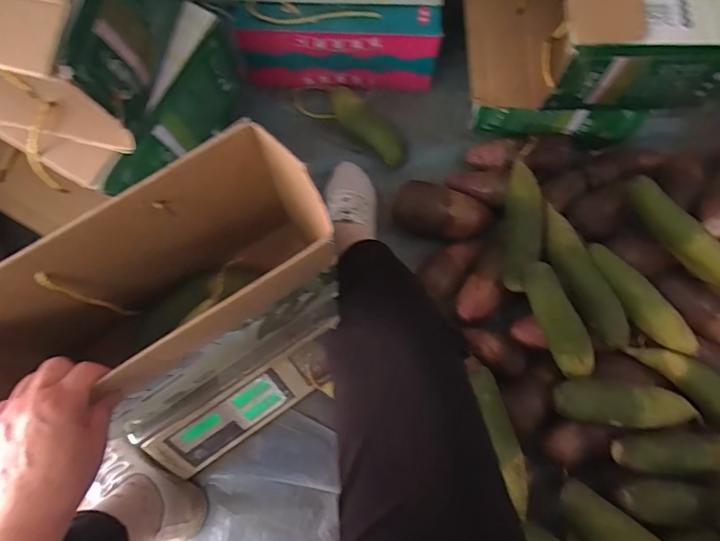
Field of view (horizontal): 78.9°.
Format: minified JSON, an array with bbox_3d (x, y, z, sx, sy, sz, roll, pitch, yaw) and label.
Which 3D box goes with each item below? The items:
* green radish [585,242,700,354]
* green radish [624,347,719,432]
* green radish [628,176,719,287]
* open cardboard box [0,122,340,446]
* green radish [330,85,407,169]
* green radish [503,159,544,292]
[{"bbox_3d":[0.406,0.043,0.647,0.049,0.051,0.199,-37,80,-10],"label":"green radish"},{"bbox_3d":[0.481,0.163,0.626,0.047,0.052,0.167,-40,80,-10],"label":"green radish"},{"bbox_3d":[0.496,-0.055,0.679,0.046,0.050,0.214,-33,79,-9],"label":"green radish"},{"bbox_3d":[-0.208,0.054,0.506,0.378,0.283,0.158,-34,80,-9],"label":"open cardboard box"},{"bbox_3d":[0.009,-0.251,0.755,0.044,0.044,0.171,-41,81,-10],"label":"green radish"},{"bbox_3d":[0.245,-0.069,0.659,0.049,0.046,0.200,4,76,-1],"label":"green radish"}]

